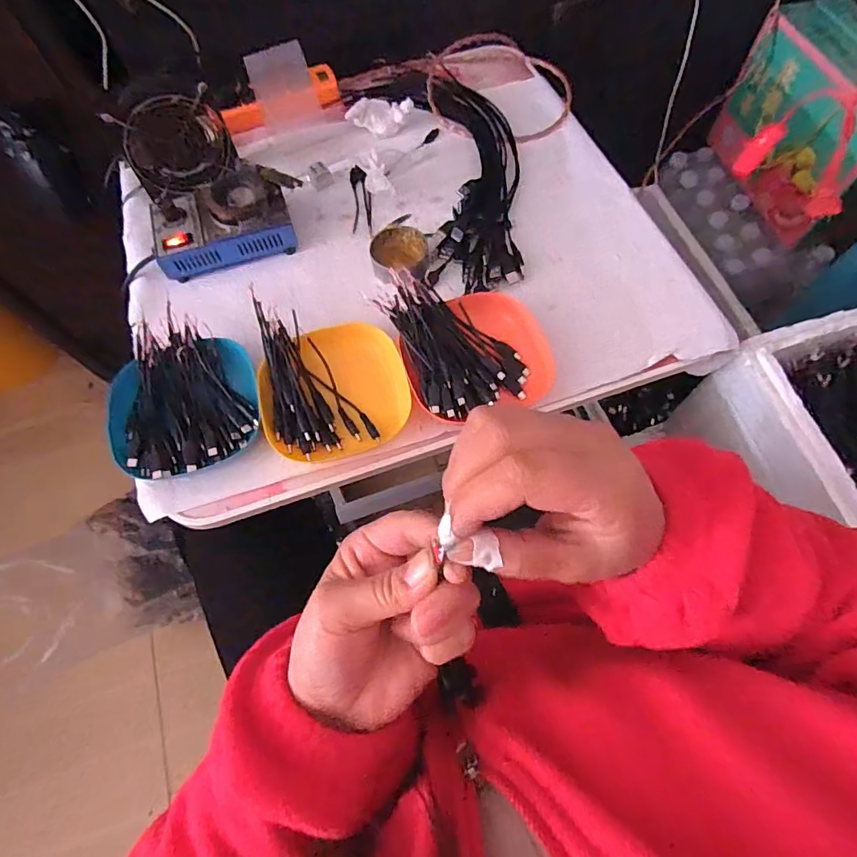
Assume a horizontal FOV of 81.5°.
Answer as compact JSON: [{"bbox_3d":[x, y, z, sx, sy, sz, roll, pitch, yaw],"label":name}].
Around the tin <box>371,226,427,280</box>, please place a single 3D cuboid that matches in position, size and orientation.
[{"bbox_3d":[-0.032,-0.192,0.555,0.061,0.027,0.058,-1,67,1],"label":"tin"}]

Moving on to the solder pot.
[{"bbox_3d":[-0.235,-0.235,0.566,0.153,0.061,0.098,-20,67,-7],"label":"solder pot"}]

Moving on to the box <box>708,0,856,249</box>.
[{"bbox_3d":[0.691,-0.522,0.862,0.169,0.246,0.320,-15,67,-5],"label":"box"}]

